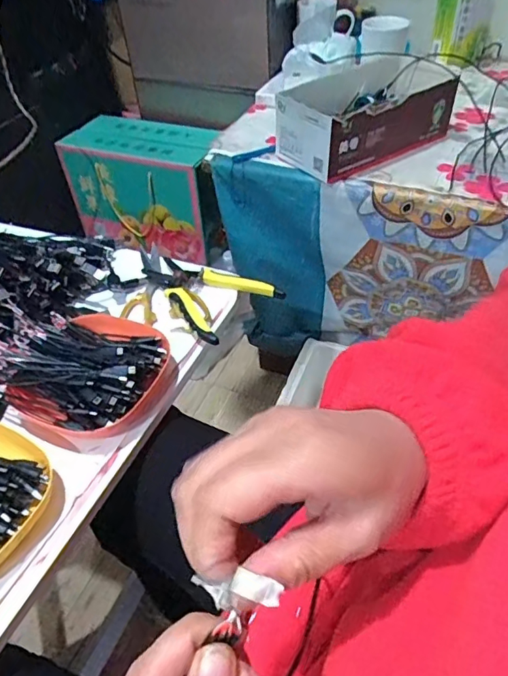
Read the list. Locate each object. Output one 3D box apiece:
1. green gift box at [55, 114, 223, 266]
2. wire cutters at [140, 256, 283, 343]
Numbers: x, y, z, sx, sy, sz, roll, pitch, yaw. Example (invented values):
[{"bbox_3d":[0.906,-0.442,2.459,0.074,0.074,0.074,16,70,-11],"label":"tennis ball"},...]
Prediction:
[{"bbox_3d":[-0.223,-0.323,1.102,0.316,0.232,0.153,18,49,20],"label":"green gift box"},{"bbox_3d":[-0.059,-0.056,0.582,0.150,0.021,0.115,32,55,30],"label":"wire cutters"}]

